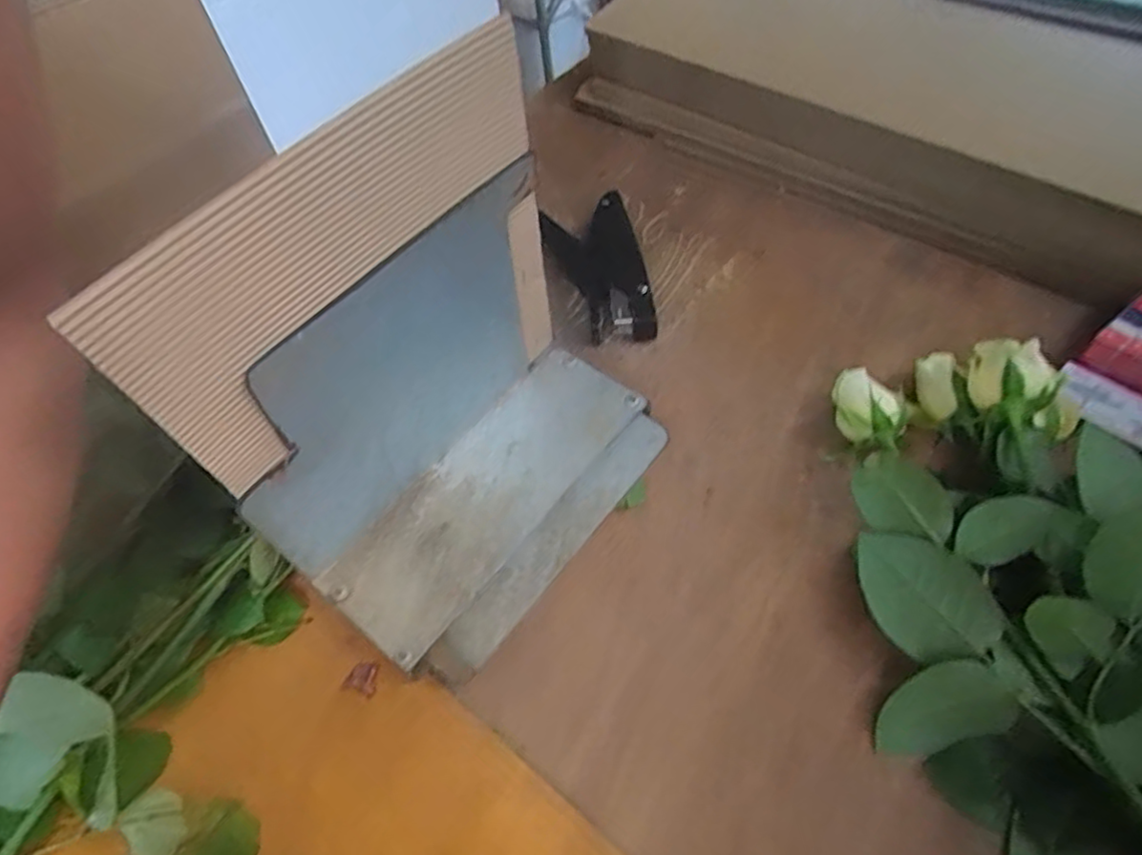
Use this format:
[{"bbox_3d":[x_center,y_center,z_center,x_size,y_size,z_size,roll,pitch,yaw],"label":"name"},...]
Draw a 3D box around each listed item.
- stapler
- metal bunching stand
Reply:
[{"bbox_3d":[0.020,-0.123,0.534,0.071,0.032,0.144,-10,55,-2],"label":"stapler"},{"bbox_3d":[-0.047,0.006,0.354,0.105,0.180,0.208,32,63,24],"label":"metal bunching stand"}]

